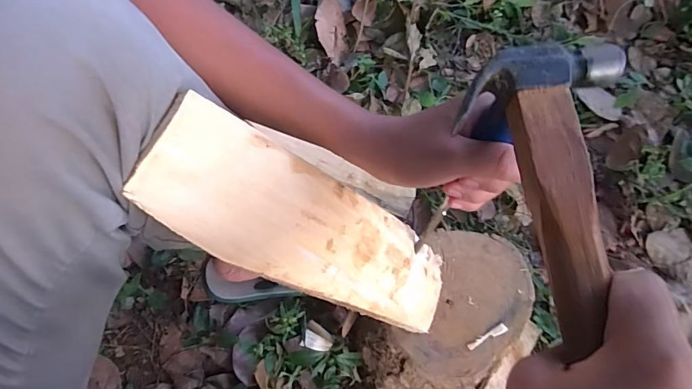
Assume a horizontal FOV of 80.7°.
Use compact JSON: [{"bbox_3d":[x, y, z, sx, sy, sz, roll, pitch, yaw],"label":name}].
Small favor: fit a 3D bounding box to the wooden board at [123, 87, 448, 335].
[{"bbox_3d":[-0.002,0.042,0.348,0.020,0.345,0.094,-2,65,42],"label":"wooden board"}]

